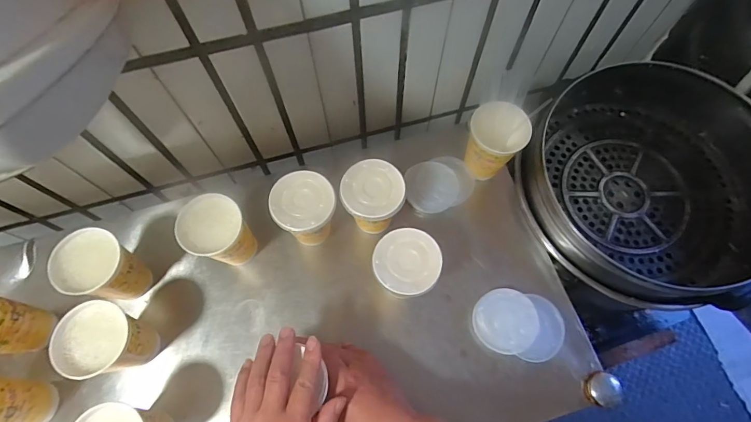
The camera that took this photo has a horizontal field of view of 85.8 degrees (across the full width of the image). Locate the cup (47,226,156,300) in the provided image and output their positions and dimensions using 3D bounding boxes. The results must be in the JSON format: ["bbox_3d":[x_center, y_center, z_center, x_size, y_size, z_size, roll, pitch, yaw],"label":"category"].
[{"bbox_3d":[-0.338,0.077,0.516,0.074,0.112,0.075,0,68,0],"label":"cup"}]

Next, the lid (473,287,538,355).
[{"bbox_3d":[0.168,0.142,0.523,0.077,0.017,0.078,0,68,0],"label":"lid"}]

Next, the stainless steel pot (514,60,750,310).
[{"bbox_3d":[0.398,-0.043,0.593,0.350,0.117,0.344,0,68,0],"label":"stainless steel pot"}]

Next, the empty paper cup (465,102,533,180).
[{"bbox_3d":[0.161,-0.091,0.561,0.075,0.096,0.077,0,68,0],"label":"empty paper cup"}]

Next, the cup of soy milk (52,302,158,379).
[{"bbox_3d":[-0.305,0.153,0.475,0.074,0.103,0.076,0,68,0],"label":"cup of soy milk"}]

